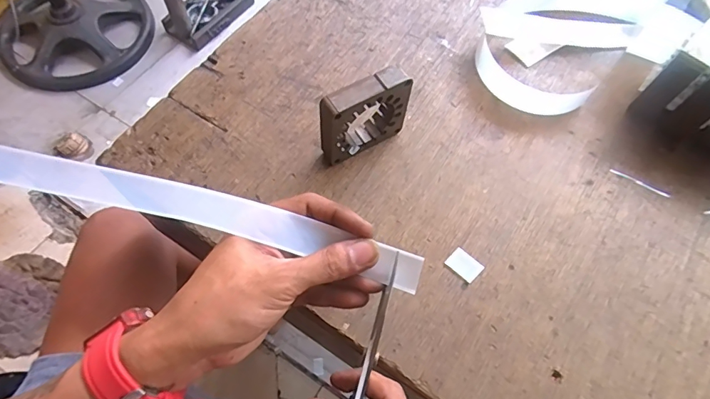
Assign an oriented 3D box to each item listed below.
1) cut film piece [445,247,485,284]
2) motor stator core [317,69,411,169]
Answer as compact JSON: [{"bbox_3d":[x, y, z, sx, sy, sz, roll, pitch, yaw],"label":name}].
[{"bbox_3d":[0.087,0.052,0.347,0.026,0.004,0.019,38,68,14],"label":"cut film piece"},{"bbox_3d":[0.006,-0.066,0.361,0.077,0.075,0.020,-30,69,-16],"label":"motor stator core"}]

